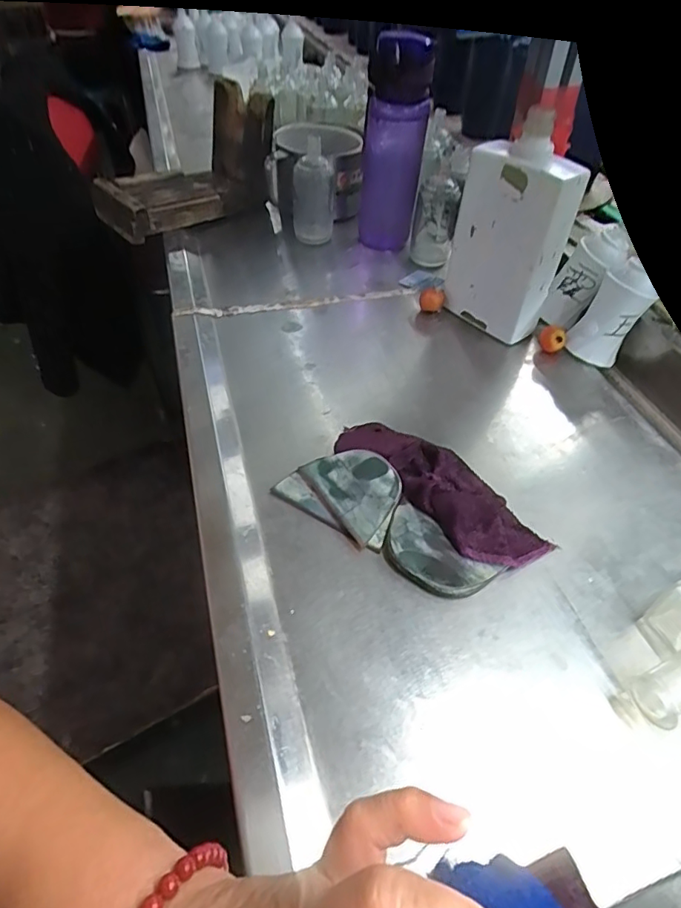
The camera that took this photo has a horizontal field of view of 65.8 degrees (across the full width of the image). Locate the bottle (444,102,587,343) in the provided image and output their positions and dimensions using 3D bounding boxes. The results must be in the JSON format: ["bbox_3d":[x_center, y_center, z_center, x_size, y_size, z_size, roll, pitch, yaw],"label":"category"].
[{"bbox_3d":[0.170,-0.219,0.547,0.050,0.196,0.113,-27,53,-28],"label":"bottle"}]

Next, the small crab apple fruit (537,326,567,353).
[{"bbox_3d":[0.230,-0.123,0.574,0.029,0.025,0.032,18,50,17],"label":"small crab apple fruit"}]

